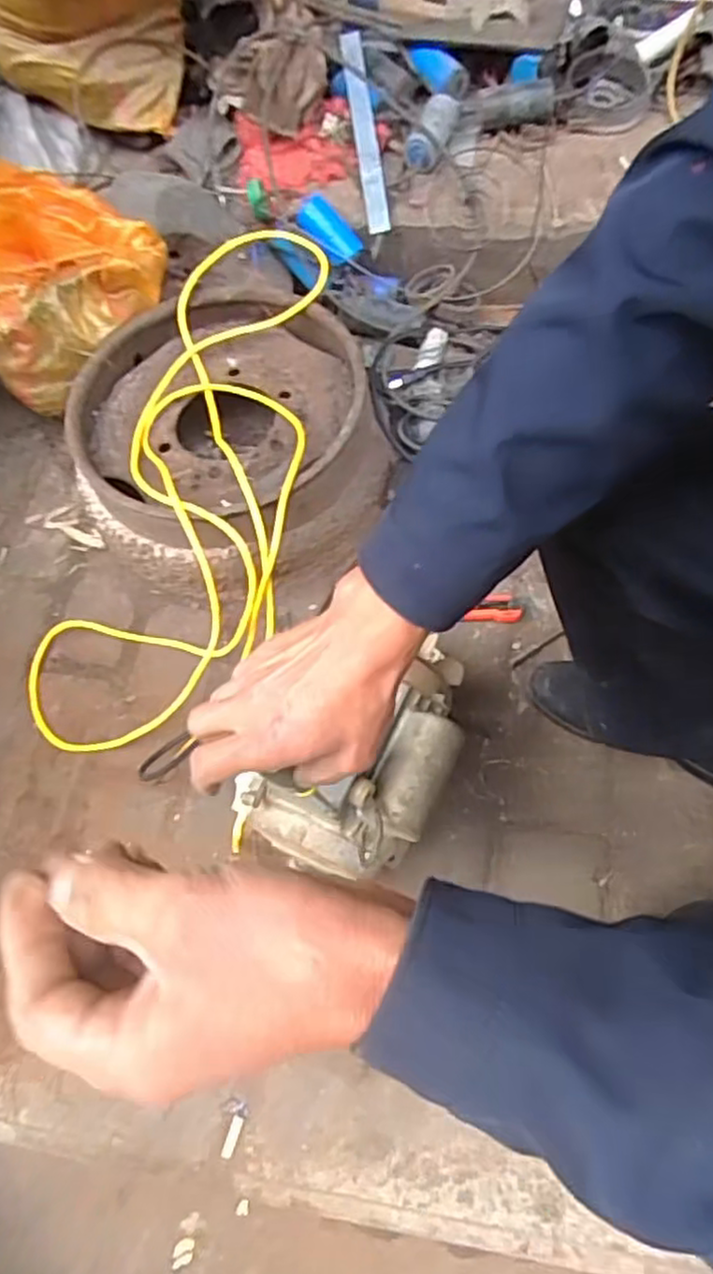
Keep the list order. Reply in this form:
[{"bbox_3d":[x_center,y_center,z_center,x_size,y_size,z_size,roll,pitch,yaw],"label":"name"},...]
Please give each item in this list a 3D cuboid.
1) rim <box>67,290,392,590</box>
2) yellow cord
[{"bbox_3d":[-0.174,-0.272,0.958,0.416,0.165,0.382,-3,64,6],"label":"rim"},{"bbox_3d":[-0.228,-0.164,0.926,0.334,0.165,0.700,6,66,10],"label":"yellow cord"}]

